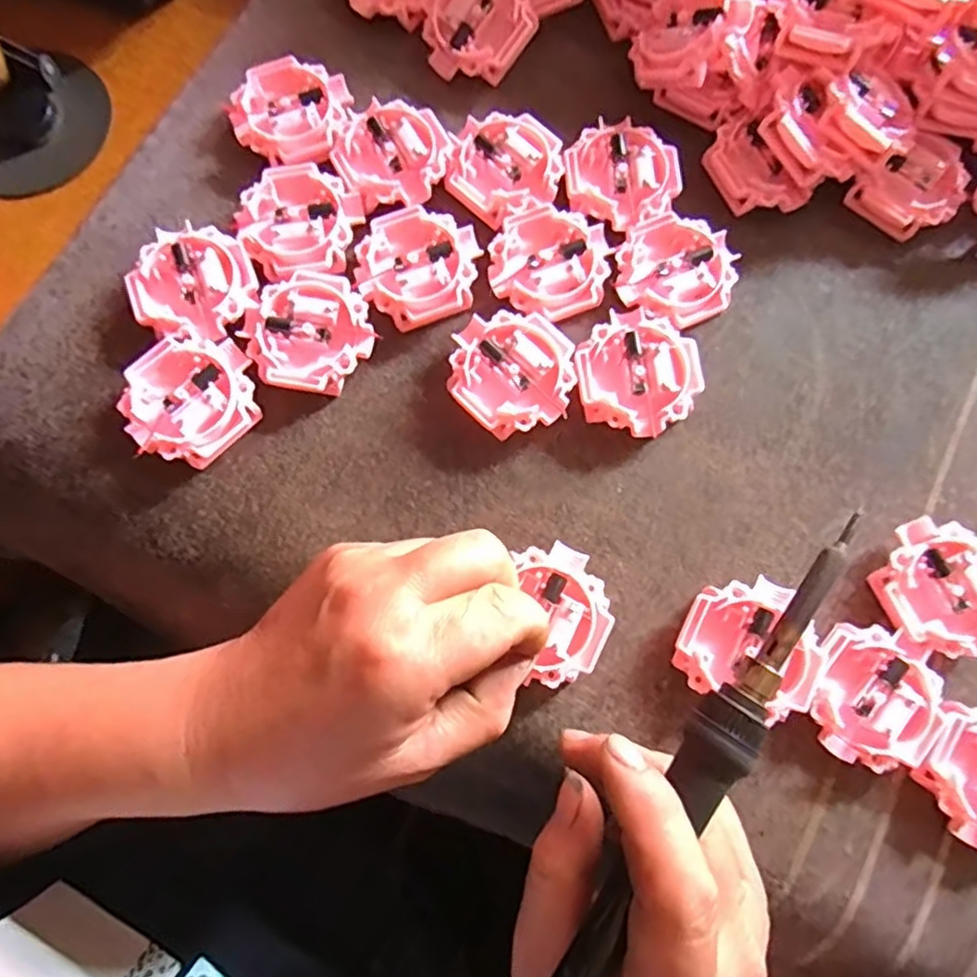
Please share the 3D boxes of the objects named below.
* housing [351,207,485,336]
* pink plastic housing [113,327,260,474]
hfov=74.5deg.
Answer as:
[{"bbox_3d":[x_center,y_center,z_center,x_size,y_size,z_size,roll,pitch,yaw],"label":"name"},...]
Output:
[{"bbox_3d":[-0.031,-0.100,0.286,0.054,0.010,0.052,0,78,-1],"label":"housing"},{"bbox_3d":[-0.126,-0.039,0.271,0.050,0.012,0.055,43,80,7],"label":"pink plastic housing"}]

